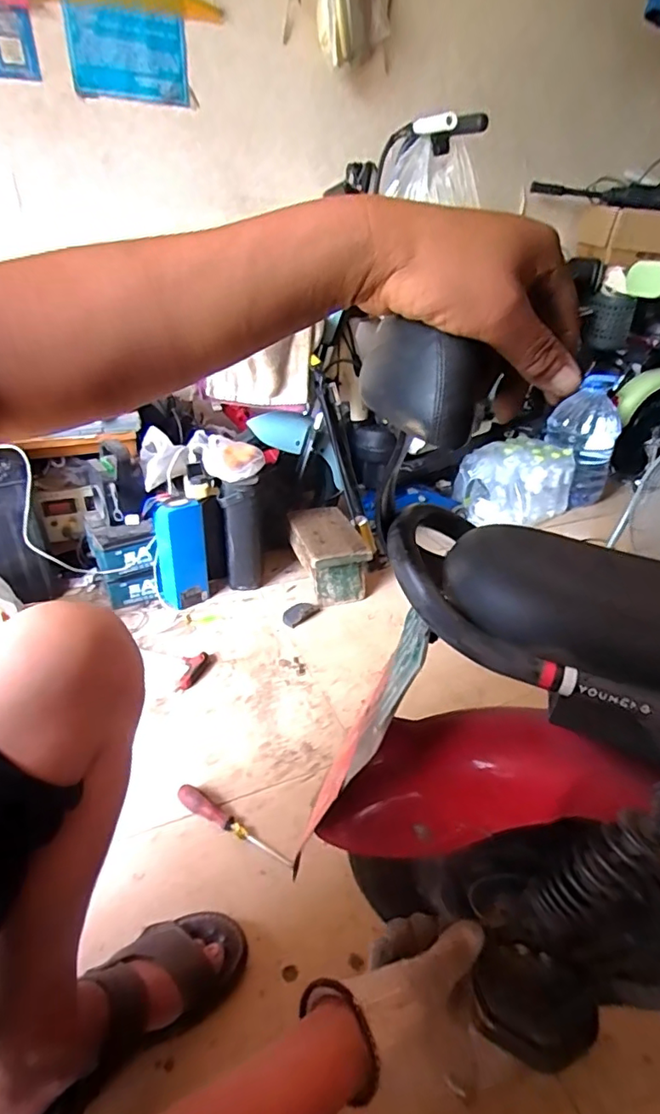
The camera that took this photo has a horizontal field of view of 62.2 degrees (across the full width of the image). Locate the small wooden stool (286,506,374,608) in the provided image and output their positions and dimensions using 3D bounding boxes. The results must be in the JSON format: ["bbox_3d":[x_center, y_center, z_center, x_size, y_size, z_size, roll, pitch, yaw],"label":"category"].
[{"bbox_3d":[-0.015,-0.012,1.452,0.158,0.144,0.268,-7,31,-15],"label":"small wooden stool"}]

